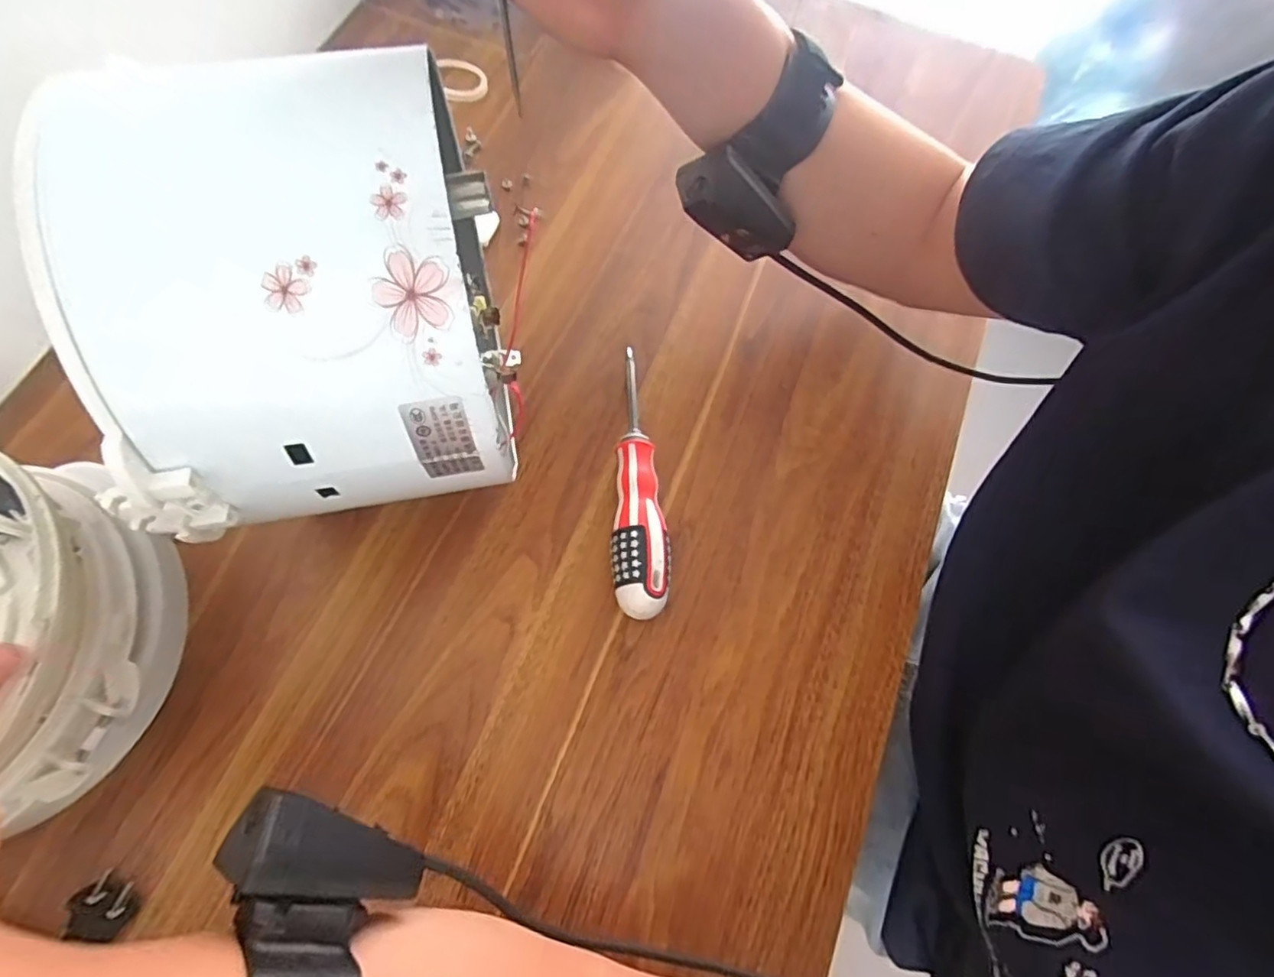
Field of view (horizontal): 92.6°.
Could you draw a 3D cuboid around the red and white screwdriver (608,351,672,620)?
[{"bbox_3d":[-0.002,-0.009,0.392,0.034,0.036,0.182,-3,70,-3],"label":"red and white screwdriver"}]

